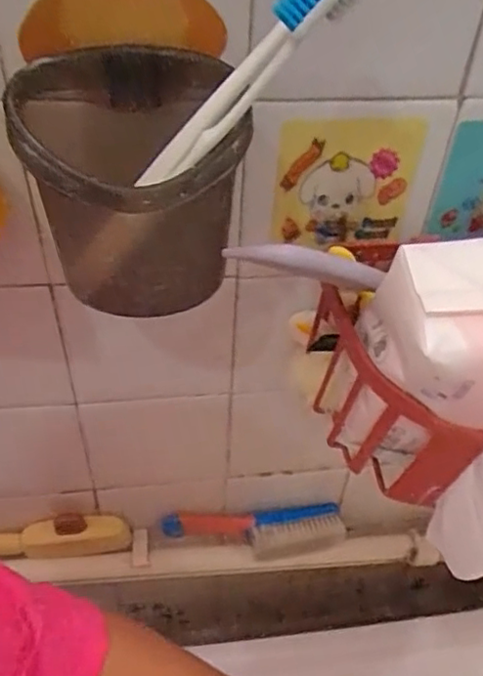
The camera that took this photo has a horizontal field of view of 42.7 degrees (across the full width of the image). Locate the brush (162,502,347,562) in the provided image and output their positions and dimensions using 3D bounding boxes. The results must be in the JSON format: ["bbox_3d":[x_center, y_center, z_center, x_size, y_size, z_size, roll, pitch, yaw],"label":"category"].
[{"bbox_3d":[0.014,0.174,0.550,0.158,0.035,0.035,-4,45,-8],"label":"brush"}]

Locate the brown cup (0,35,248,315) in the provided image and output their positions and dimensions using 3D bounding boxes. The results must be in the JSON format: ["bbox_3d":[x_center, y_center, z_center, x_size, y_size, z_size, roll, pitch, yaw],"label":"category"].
[{"bbox_3d":[-0.049,-0.069,0.279,0.087,0.094,0.090,-6,45,-10],"label":"brown cup"}]

